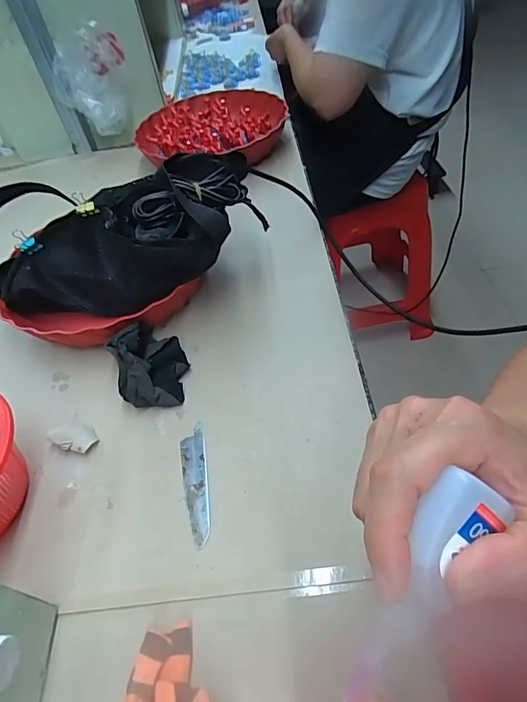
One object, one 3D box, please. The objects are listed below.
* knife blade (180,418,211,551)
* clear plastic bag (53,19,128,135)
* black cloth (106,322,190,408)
[{"bbox_3d":[-0.056,0.104,0.357,0.021,0.004,0.104,-12,48,-1],"label":"knife blade"},{"bbox_3d":[-0.279,-0.439,0.726,0.114,0.137,0.063,-23,49,-10],"label":"clear plastic bag"},{"bbox_3d":[-0.109,0.008,0.420,0.065,0.051,0.090,-21,50,-8],"label":"black cloth"}]

